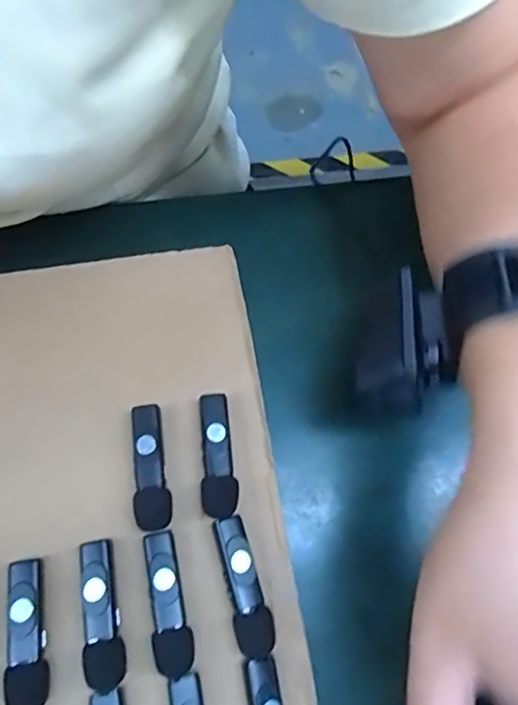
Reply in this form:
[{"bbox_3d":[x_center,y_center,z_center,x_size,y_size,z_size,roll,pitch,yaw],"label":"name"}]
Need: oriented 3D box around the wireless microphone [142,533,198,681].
[{"bbox_3d":[-0.046,0.124,0.263,0.019,0.017,0.064,-14,76,-9],"label":"wireless microphone"}]

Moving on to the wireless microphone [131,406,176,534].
[{"bbox_3d":[-0.059,0.061,0.284,0.020,0.018,0.065,-11,76,-8],"label":"wireless microphone"}]

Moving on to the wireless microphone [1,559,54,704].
[{"bbox_3d":[-0.110,0.134,0.254,0.019,0.017,0.064,-6,75,-7],"label":"wireless microphone"}]

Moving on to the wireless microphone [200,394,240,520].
[{"bbox_3d":[-0.023,0.056,0.289,0.020,0.017,0.065,-8,75,-7],"label":"wireless microphone"}]

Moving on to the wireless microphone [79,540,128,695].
[{"bbox_3d":[-0.076,0.127,0.260,0.018,0.017,0.065,-6,75,-7],"label":"wireless microphone"}]

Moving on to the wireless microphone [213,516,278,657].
[{"bbox_3d":[-0.008,0.117,0.268,0.019,0.016,0.065,-16,76,-9],"label":"wireless microphone"}]

